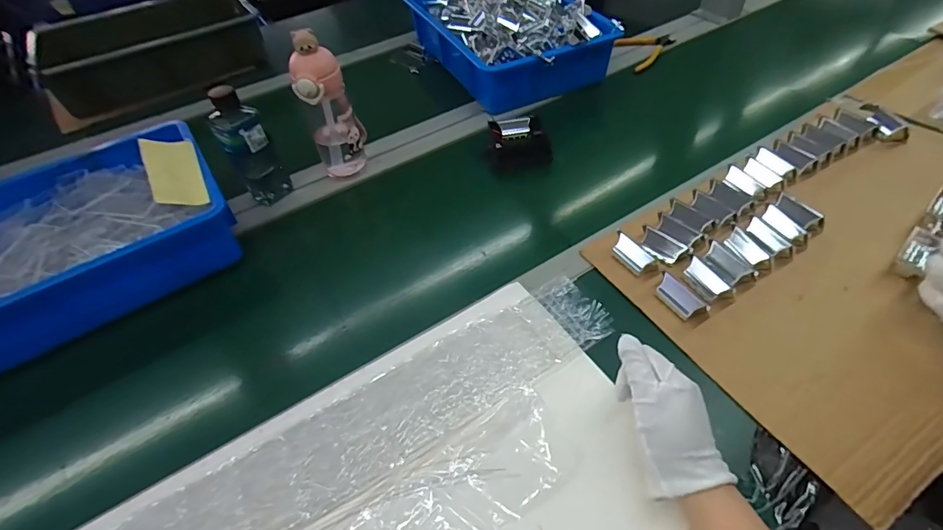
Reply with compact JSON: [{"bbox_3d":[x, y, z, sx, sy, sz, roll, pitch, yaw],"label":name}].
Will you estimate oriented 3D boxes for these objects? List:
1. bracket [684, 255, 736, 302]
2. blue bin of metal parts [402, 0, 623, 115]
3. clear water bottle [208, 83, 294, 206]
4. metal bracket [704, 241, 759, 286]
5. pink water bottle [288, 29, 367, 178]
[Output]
[{"bbox_3d":[0.262,0.018,0.501,0.029,0.015,0.053,-31,60,-18],"label":"bracket"},{"bbox_3d":[0.062,-0.500,0.927,0.278,0.116,0.456,-24,52,-15],"label":"blue bin of metal parts"},{"bbox_3d":[-0.311,-0.166,0.626,0.059,0.149,0.067,-31,54,-18],"label":"clear water bottle"},{"bbox_3d":[0.294,-0.005,0.513,0.033,0.019,0.058,-27,59,-16],"label":"metal bracket"},{"bbox_3d":[-0.198,-0.214,0.631,0.073,0.198,0.064,-19,52,-9],"label":"pink water bottle"}]

